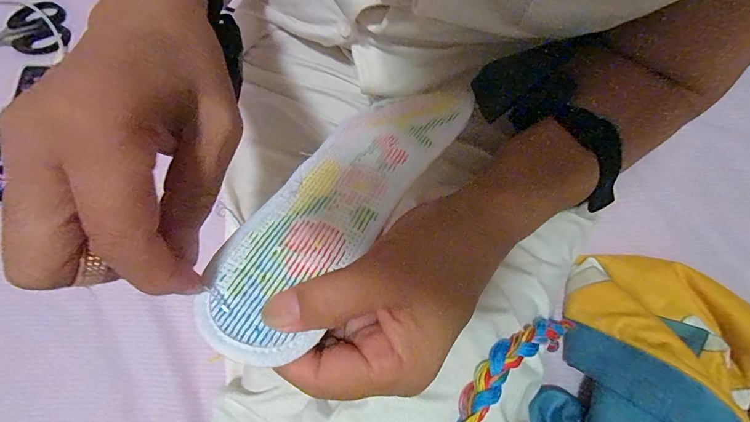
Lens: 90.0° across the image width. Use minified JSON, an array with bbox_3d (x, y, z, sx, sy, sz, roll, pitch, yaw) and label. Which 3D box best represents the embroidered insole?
[{"bbox_3d":[-0.014,-0.013,0.196,0.060,0.011,0.188,27,58,18],"label":"embroidered insole"}]

